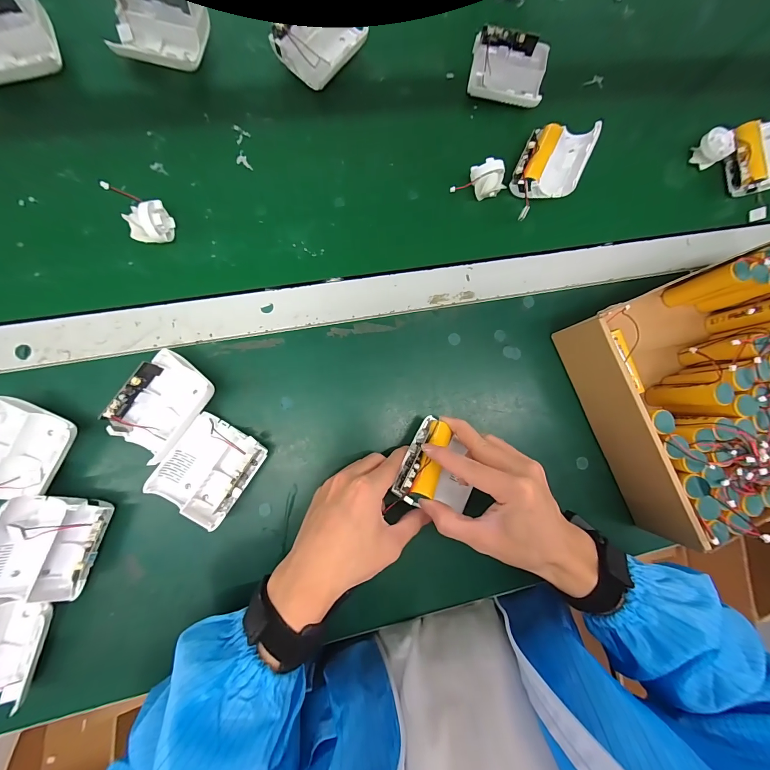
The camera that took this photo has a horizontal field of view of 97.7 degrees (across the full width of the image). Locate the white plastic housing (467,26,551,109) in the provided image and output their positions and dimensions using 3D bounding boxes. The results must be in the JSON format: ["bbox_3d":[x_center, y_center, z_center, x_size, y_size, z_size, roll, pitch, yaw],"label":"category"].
[{"bbox_3d":[0.135,-0.343,0.374,0.080,0.037,0.068,7,84,-6],"label":"white plastic housing"}]

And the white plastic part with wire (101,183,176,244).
[{"bbox_3d":[-0.220,-0.151,0.308,0.036,0.046,0.036,-4,85,-7],"label":"white plastic part with wire"}]

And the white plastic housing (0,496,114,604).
[{"bbox_3d":[-0.274,0.134,0.271,0.066,0.049,0.087,15,83,-5],"label":"white plastic housing"}]

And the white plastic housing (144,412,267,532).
[{"bbox_3d":[-0.154,0.073,0.298,0.068,0.037,0.080,32,82,-3],"label":"white plastic housing"}]

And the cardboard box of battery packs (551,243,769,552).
[{"bbox_3d":[0.334,0.001,0.342,0.233,0.077,0.218,-22,88,-8],"label":"cardboard box of battery packs"}]

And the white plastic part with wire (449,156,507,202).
[{"bbox_3d":[0.097,-0.219,0.360,0.056,0.028,0.029,-3,85,-7],"label":"white plastic part with wire"}]

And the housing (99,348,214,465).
[{"bbox_3d":[-0.193,0.017,0.296,0.063,0.037,0.079,36,82,-2],"label":"housing"}]

